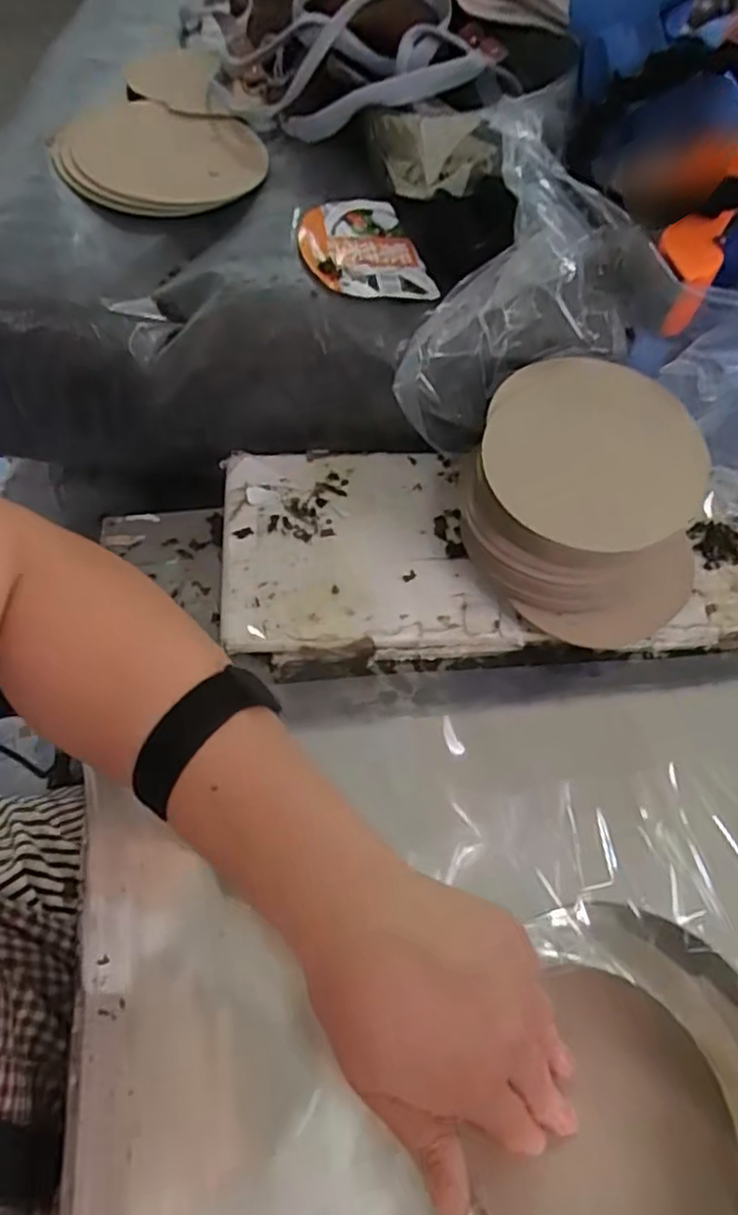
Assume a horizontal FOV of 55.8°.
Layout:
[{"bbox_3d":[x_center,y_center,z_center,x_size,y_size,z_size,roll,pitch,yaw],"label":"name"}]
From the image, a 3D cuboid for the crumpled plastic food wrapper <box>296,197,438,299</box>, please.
[{"bbox_3d":[-0.006,-0.274,0.534,0.091,0.013,0.106,-11,60,-9],"label":"crumpled plastic food wrapper"}]

